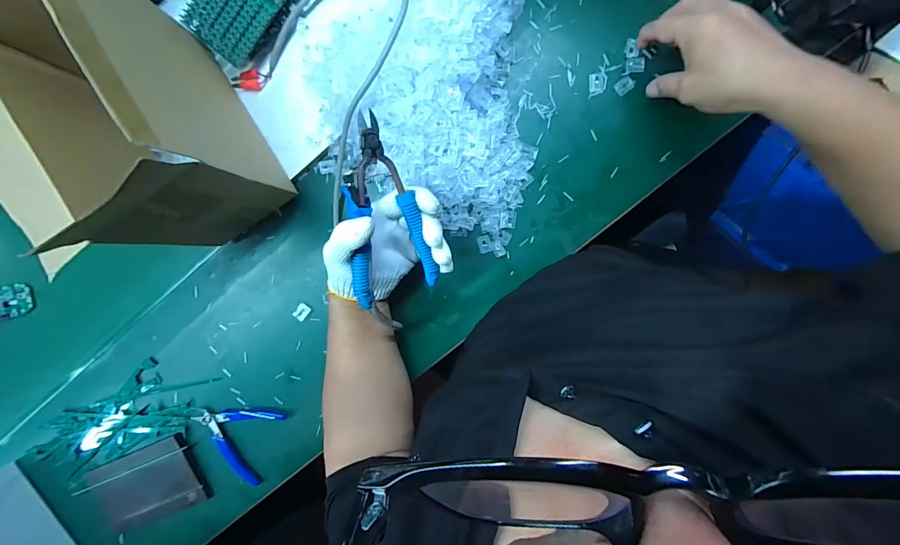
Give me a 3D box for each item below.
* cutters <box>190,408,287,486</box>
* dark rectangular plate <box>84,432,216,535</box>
[{"bbox_3d":[-0.286,0.214,0.505,0.115,0.017,0.093,17,88,6],"label":"cutters"},{"bbox_3d":[-0.402,0.285,0.516,0.146,0.011,0.095,-24,94,4],"label":"dark rectangular plate"}]

